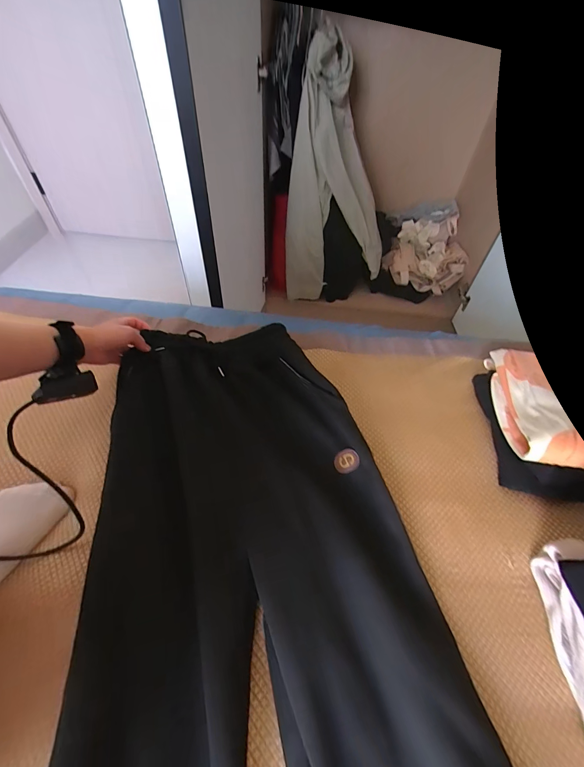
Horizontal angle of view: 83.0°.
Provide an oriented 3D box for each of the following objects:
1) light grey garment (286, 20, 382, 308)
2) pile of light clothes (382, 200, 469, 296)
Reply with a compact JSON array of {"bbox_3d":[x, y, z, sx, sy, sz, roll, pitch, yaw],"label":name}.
[{"bbox_3d":[0.136,-0.578,1.021,0.340,0.670,0.153,-14,54,-15],"label":"light grey garment"},{"bbox_3d":[0.510,-0.531,1.277,0.286,0.179,0.350,9,52,3],"label":"pile of light clothes"}]

